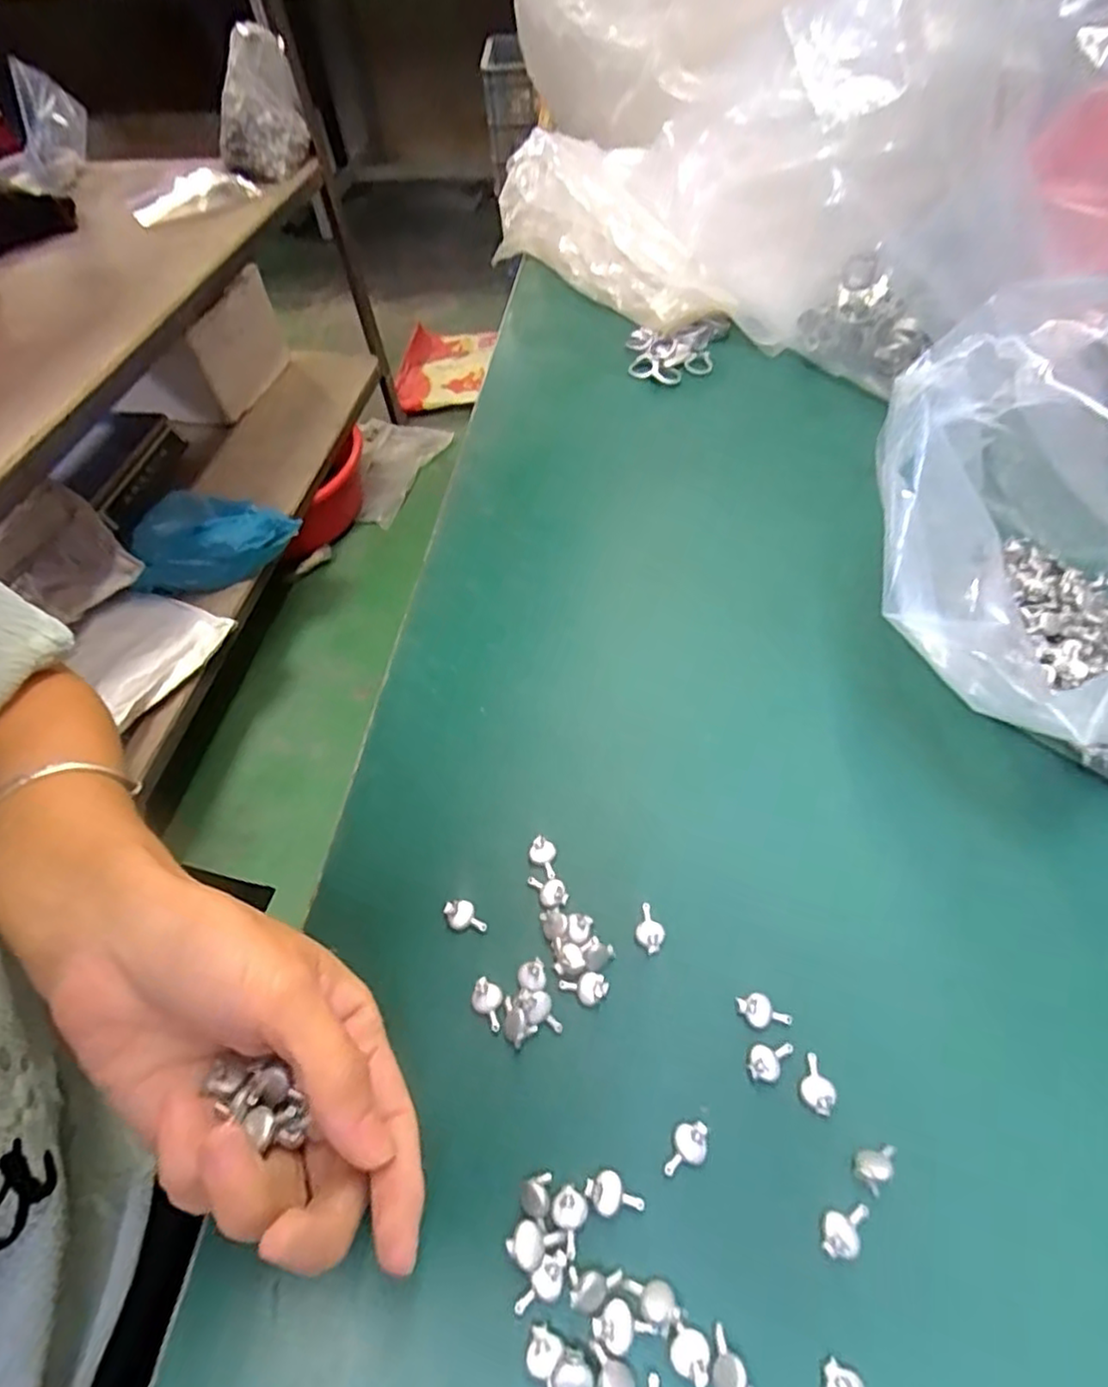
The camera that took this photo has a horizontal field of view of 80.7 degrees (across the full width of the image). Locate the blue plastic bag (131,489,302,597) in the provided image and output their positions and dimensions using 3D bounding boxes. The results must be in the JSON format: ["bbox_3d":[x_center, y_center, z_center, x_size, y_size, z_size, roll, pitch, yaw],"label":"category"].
[{"bbox_3d":[-0.588,-0.265,1.103,0.196,0.112,0.254,31,62,24],"label":"blue plastic bag"}]

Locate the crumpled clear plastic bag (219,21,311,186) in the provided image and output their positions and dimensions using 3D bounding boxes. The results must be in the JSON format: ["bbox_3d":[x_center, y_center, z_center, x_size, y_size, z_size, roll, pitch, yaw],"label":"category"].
[{"bbox_3d":[-0.567,-1.119,1.257,0.167,0.100,0.301,-4,85,2],"label":"crumpled clear plastic bag"}]

